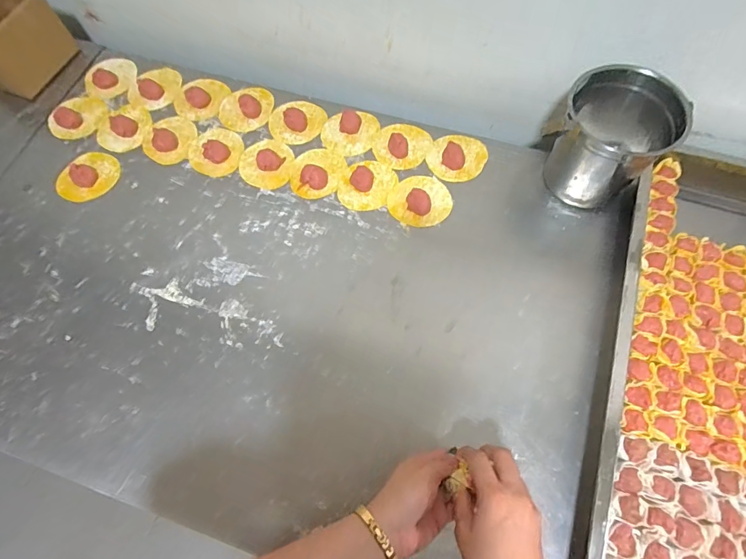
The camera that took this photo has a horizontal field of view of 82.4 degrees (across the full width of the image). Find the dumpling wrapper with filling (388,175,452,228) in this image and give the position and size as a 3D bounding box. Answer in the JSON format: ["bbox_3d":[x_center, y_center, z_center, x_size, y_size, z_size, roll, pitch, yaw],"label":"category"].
[{"bbox_3d":[0.067,-0.114,0.598,0.082,0.015,0.082,0,68,1],"label":"dumpling wrapper with filling"}]

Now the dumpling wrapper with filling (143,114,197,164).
[{"bbox_3d":[-0.310,-0.216,0.651,0.071,0.008,0.082,31,72,12],"label":"dumpling wrapper with filling"}]

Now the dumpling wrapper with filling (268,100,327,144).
[{"bbox_3d":[-0.116,-0.248,0.657,0.088,0.013,0.070,-27,70,-9],"label":"dumpling wrapper with filling"}]

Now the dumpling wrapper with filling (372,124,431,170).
[{"bbox_3d":[0.045,-0.206,0.634,0.079,0.026,0.087,21,70,9],"label":"dumpling wrapper with filling"}]

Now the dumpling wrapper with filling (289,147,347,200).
[{"bbox_3d":[-0.081,-0.161,0.618,0.075,0.017,0.089,8,69,4],"label":"dumpling wrapper with filling"}]

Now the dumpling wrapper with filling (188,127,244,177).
[{"bbox_3d":[-0.236,-0.195,0.640,0.083,0.020,0.080,0,68,1],"label":"dumpling wrapper with filling"}]

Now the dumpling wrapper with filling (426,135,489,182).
[{"bbox_3d":[0.124,-0.186,0.620,0.082,0.023,0.086,0,68,1],"label":"dumpling wrapper with filling"}]

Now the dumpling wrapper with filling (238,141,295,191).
[{"bbox_3d":[-0.159,-0.175,0.630,0.077,0.011,0.089,5,69,3],"label":"dumpling wrapper with filling"}]

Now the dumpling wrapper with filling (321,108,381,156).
[{"bbox_3d":[-0.034,-0.225,0.647,0.087,0.014,0.076,-5,68,-1],"label":"dumpling wrapper with filling"}]

